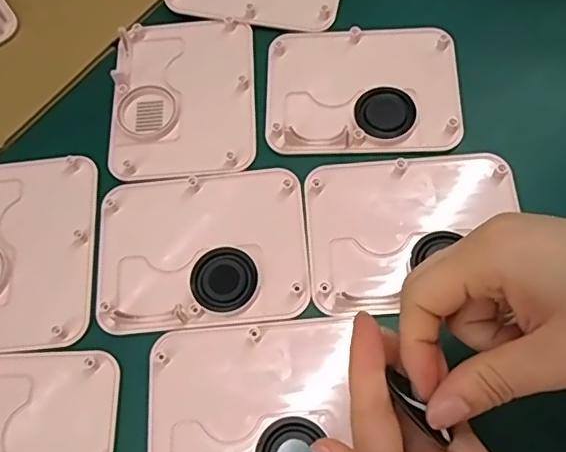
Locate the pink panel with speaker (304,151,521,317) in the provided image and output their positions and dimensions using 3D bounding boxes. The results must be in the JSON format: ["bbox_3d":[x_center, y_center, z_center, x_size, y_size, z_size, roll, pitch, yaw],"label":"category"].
[{"bbox_3d":[0.077,0.002,0.340,0.123,0.010,0.092,-6,66,3],"label":"pink panel with speaker"}]

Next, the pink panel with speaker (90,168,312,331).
[{"bbox_3d":[-0.051,0.012,0.345,0.125,0.009,0.096,-6,65,3],"label":"pink panel with speaker"}]

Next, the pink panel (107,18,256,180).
[{"bbox_3d":[-0.068,-0.091,0.393,0.095,0.009,0.123,-4,66,4],"label":"pink panel"}]

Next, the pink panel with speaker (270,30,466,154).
[{"bbox_3d":[0.052,-0.093,0.380,0.126,0.009,0.095,-1,66,5],"label":"pink panel with speaker"}]

